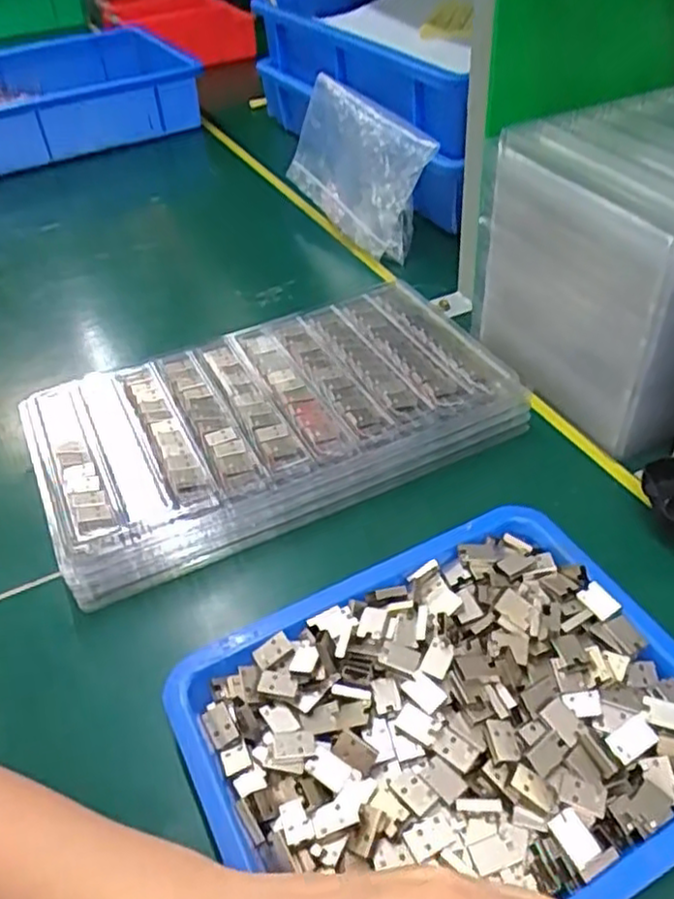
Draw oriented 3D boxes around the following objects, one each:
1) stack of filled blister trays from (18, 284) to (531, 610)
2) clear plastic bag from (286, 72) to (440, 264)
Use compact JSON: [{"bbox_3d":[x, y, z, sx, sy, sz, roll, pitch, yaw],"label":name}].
[{"bbox_3d":[-0.042,-0.020,0.471,0.294,0.051,0.166,-21,47,-14],"label":"stack of filled blister trays"},{"bbox_3d":[0.016,-0.259,0.664,0.058,0.118,0.173,-24,46,-18],"label":"clear plastic bag"}]

